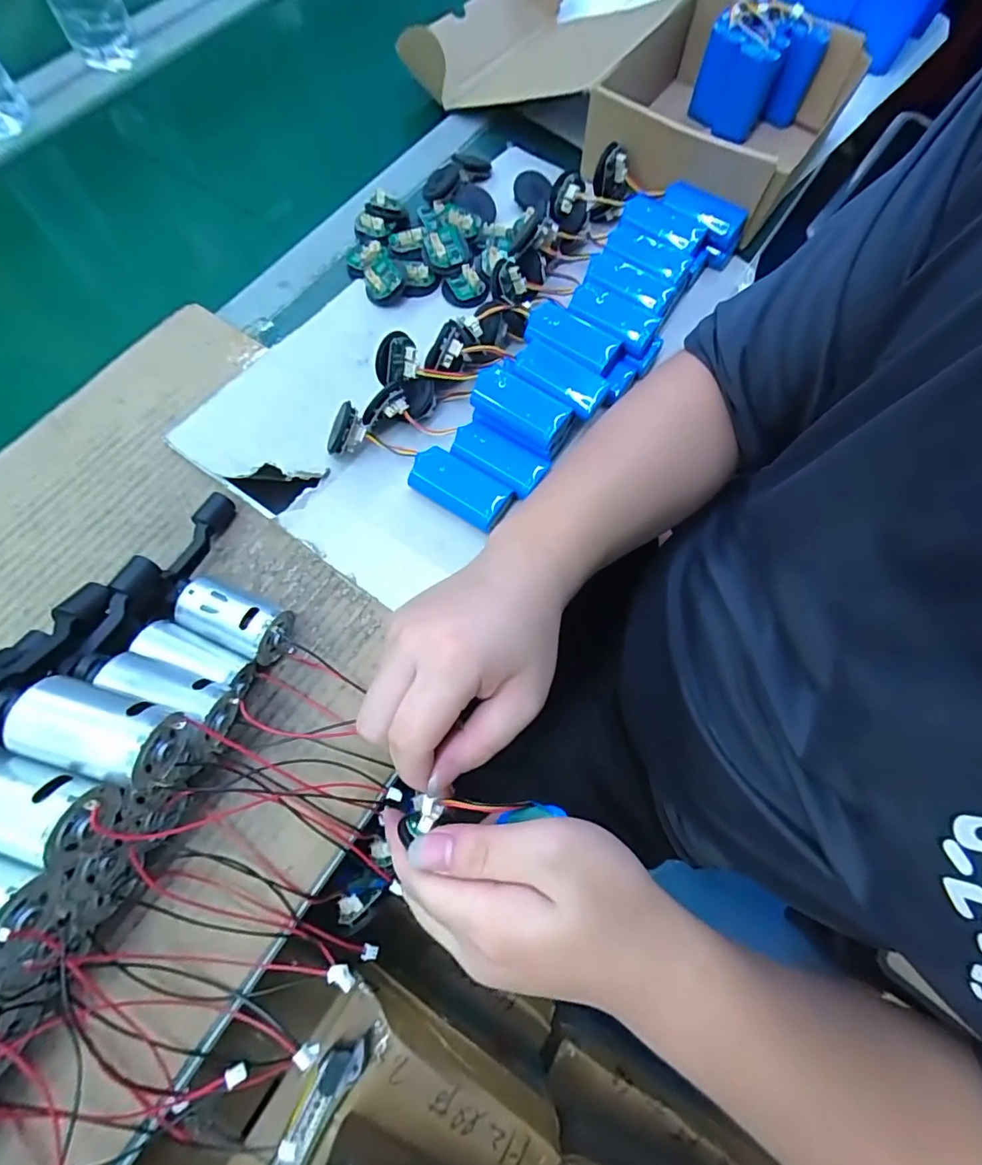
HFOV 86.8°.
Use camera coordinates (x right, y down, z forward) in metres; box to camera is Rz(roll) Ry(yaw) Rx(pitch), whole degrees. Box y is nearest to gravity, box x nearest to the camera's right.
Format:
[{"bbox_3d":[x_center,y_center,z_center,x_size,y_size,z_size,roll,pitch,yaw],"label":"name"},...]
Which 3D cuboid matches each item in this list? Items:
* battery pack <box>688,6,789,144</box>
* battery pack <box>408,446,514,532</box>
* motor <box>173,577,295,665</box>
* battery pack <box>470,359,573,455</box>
[{"bbox_3d":[0.234,-0.483,0.501,0.070,0.079,0.031,23,70,7],"label":"battery pack"},{"bbox_3d":[-0.021,-0.066,0.357,0.067,0.014,0.034,32,72,10],"label":"battery pack"},{"bbox_3d":[-0.155,0.022,0.316,0.065,0.034,0.032,25,71,8],"label":"motor"},{"bbox_3d":[0.022,-0.127,0.369,0.066,0.019,0.038,33,72,11],"label":"battery pack"}]

